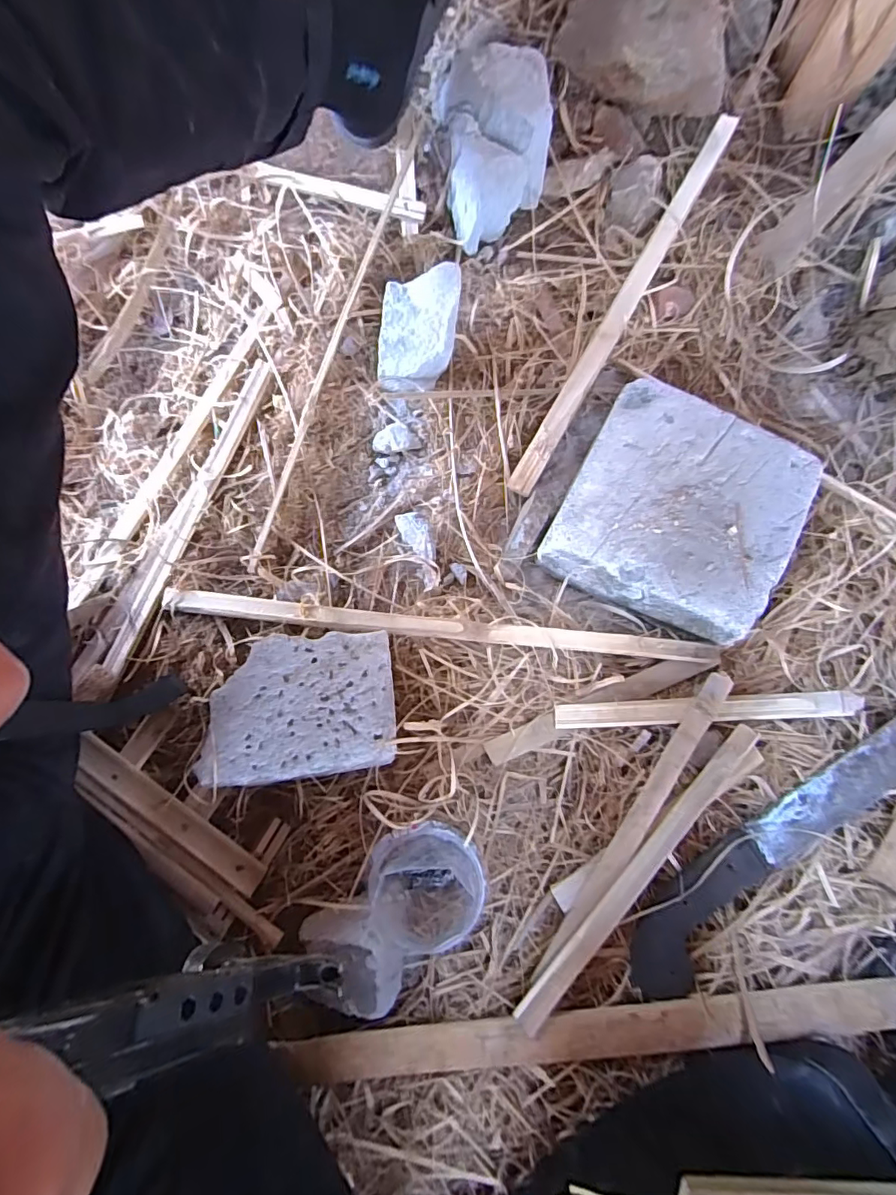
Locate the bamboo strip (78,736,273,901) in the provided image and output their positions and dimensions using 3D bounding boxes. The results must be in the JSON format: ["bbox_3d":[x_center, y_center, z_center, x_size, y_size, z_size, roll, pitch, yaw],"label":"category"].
[{"bbox_3d":[-0.231,0.178,0.429,0.186,0.008,0.024,35,69,4],"label":"bamboo strip"}]

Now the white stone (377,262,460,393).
[{"bbox_3d":[-0.030,-0.267,0.529,0.073,0.073,0.095,7,76,0],"label":"white stone"}]

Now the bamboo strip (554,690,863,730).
[{"bbox_3d":[0.231,0.100,0.467,0.265,0.008,0.022,-3,73,2],"label":"bamboo strip"}]

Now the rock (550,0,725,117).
[{"bbox_3d":[0.223,-0.632,0.590,0.186,0.103,0.139,14,76,2],"label":"rock"}]

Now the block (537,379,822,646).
[{"bbox_3d":[0.218,-0.081,0.507,0.192,0.079,0.194,28,77,5],"label":"block"}]

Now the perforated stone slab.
[{"bbox_3d":[-0.122,0.091,0.437,0.149,0.034,0.116,-3,67,-13],"label":"perforated stone slab"}]

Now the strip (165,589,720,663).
[{"bbox_3d":[-0.007,0.028,0.493,0.508,0.015,0.020,6,76,0],"label":"strip"}]

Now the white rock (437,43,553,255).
[{"bbox_3d":[0.053,-0.506,0.579,0.114,0.080,0.211,-4,76,-2],"label":"white rock"}]

